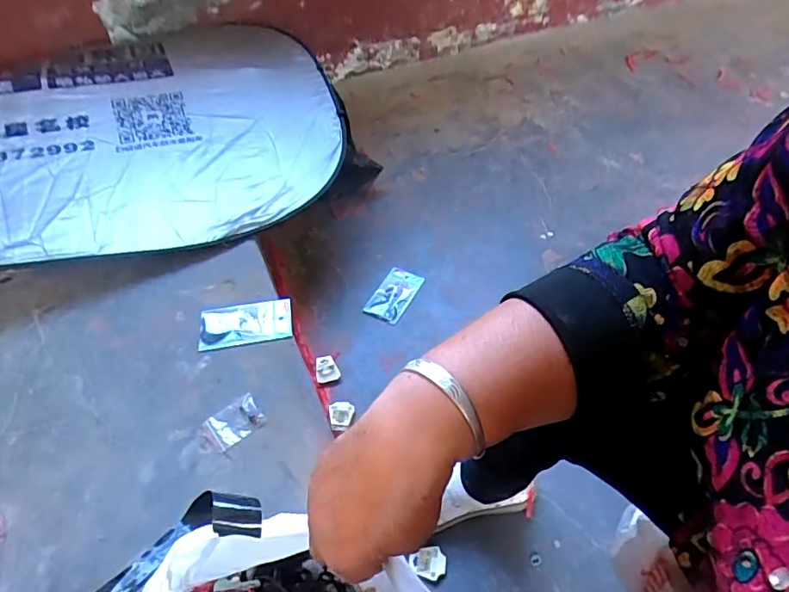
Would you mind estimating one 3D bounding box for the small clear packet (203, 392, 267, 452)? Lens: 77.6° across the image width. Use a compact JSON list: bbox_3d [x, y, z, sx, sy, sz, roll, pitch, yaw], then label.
[{"bbox_3d":[-0.210,0.165,0.643,0.069,0.014,0.050,-30,55,-21],"label":"small clear packet"}]

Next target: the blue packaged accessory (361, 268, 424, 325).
[{"bbox_3d":[0.000,-0.003,1.033,0.075,0.014,0.140,22,54,19],"label":"blue packaged accessory"}]

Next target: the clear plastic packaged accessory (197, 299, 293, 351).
[{"bbox_3d":[-0.226,0.041,0.745,0.133,0.011,0.079,-7,50,-4],"label":"clear plastic packaged accessory"}]

